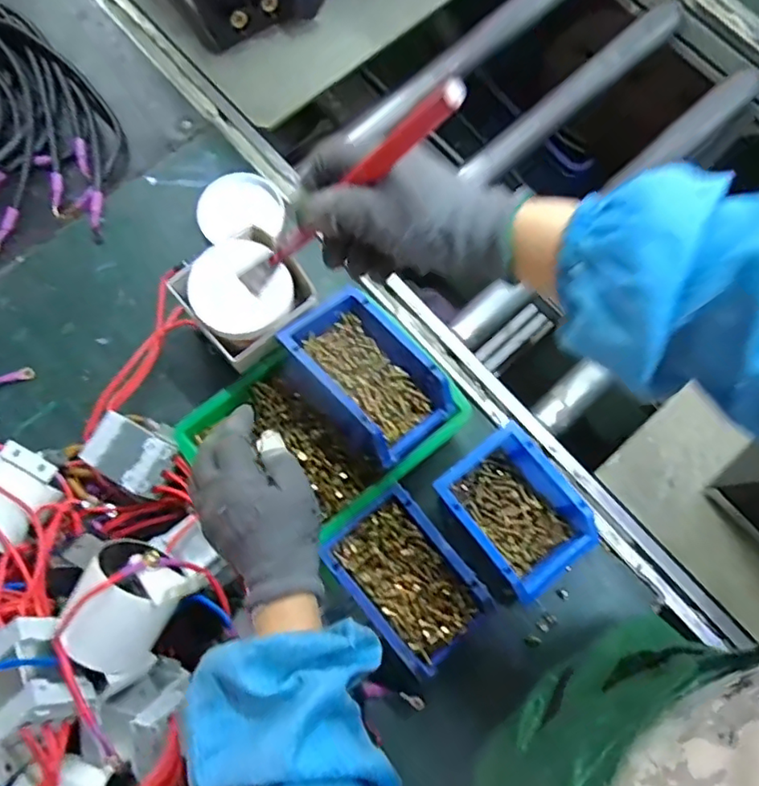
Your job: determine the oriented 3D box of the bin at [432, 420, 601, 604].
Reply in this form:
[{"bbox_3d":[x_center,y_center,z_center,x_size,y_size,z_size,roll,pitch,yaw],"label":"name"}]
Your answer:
[{"bbox_3d":[0.140,0.125,0.585,0.106,0.068,0.152,-37,80,-10],"label":"bin"}]

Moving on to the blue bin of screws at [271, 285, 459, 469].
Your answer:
[{"bbox_3d":[-0.009,-0.021,0.560,0.101,0.061,0.170,-40,80,-11],"label":"blue bin of screws"}]

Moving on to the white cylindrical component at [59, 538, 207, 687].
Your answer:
[{"bbox_3d":[-0.218,0.182,0.482,0.082,0.082,0.106,34,77,7],"label":"white cylindrical component"}]

